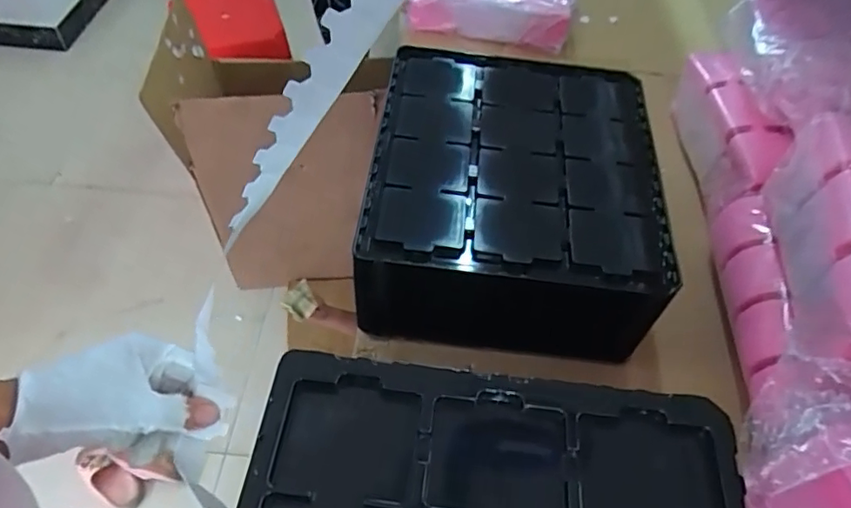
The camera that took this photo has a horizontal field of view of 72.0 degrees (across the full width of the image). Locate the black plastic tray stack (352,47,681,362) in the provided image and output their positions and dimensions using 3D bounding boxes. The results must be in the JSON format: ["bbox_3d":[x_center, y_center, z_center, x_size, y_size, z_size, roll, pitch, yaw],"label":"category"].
[{"bbox_3d":[0.110,-0.083,0.773,0.348,0.141,0.383,6,52,1],"label":"black plastic tray stack"}]

